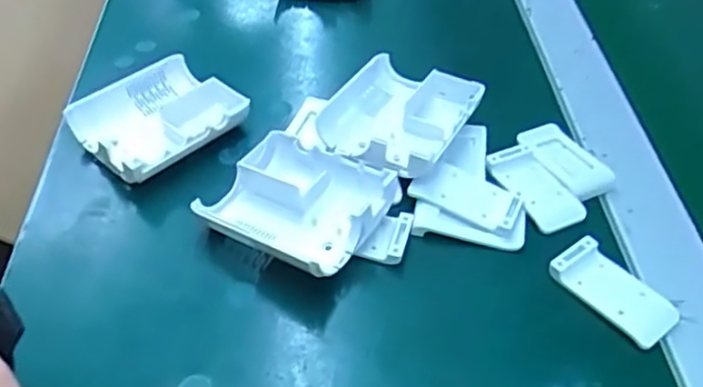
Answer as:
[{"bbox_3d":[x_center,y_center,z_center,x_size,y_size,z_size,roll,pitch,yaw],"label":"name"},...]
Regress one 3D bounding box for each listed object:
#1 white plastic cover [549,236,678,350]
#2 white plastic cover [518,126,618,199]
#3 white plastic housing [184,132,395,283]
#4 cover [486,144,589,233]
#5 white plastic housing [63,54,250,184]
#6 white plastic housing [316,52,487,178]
[{"bbox_3d":[0.121,0.045,0.315,0.030,0.008,0.055,-32,55,-28],"label":"white plastic cover"},{"bbox_3d":[0.116,-0.018,0.373,0.031,0.008,0.054,-23,52,-22],"label":"white plastic cover"},{"bbox_3d":[-0.029,0.005,0.339,0.082,0.026,0.068,26,51,21],"label":"white plastic housing"},{"bbox_3d":[0.097,-0.004,0.362,0.031,0.009,0.057,-16,49,-17],"label":"cover"},{"bbox_3d":[-0.109,-0.042,0.383,0.073,0.019,0.079,36,55,28],"label":"white plastic housing"},{"bbox_3d":[0.024,-0.042,0.380,0.073,0.022,0.084,23,50,18],"label":"white plastic housing"}]

